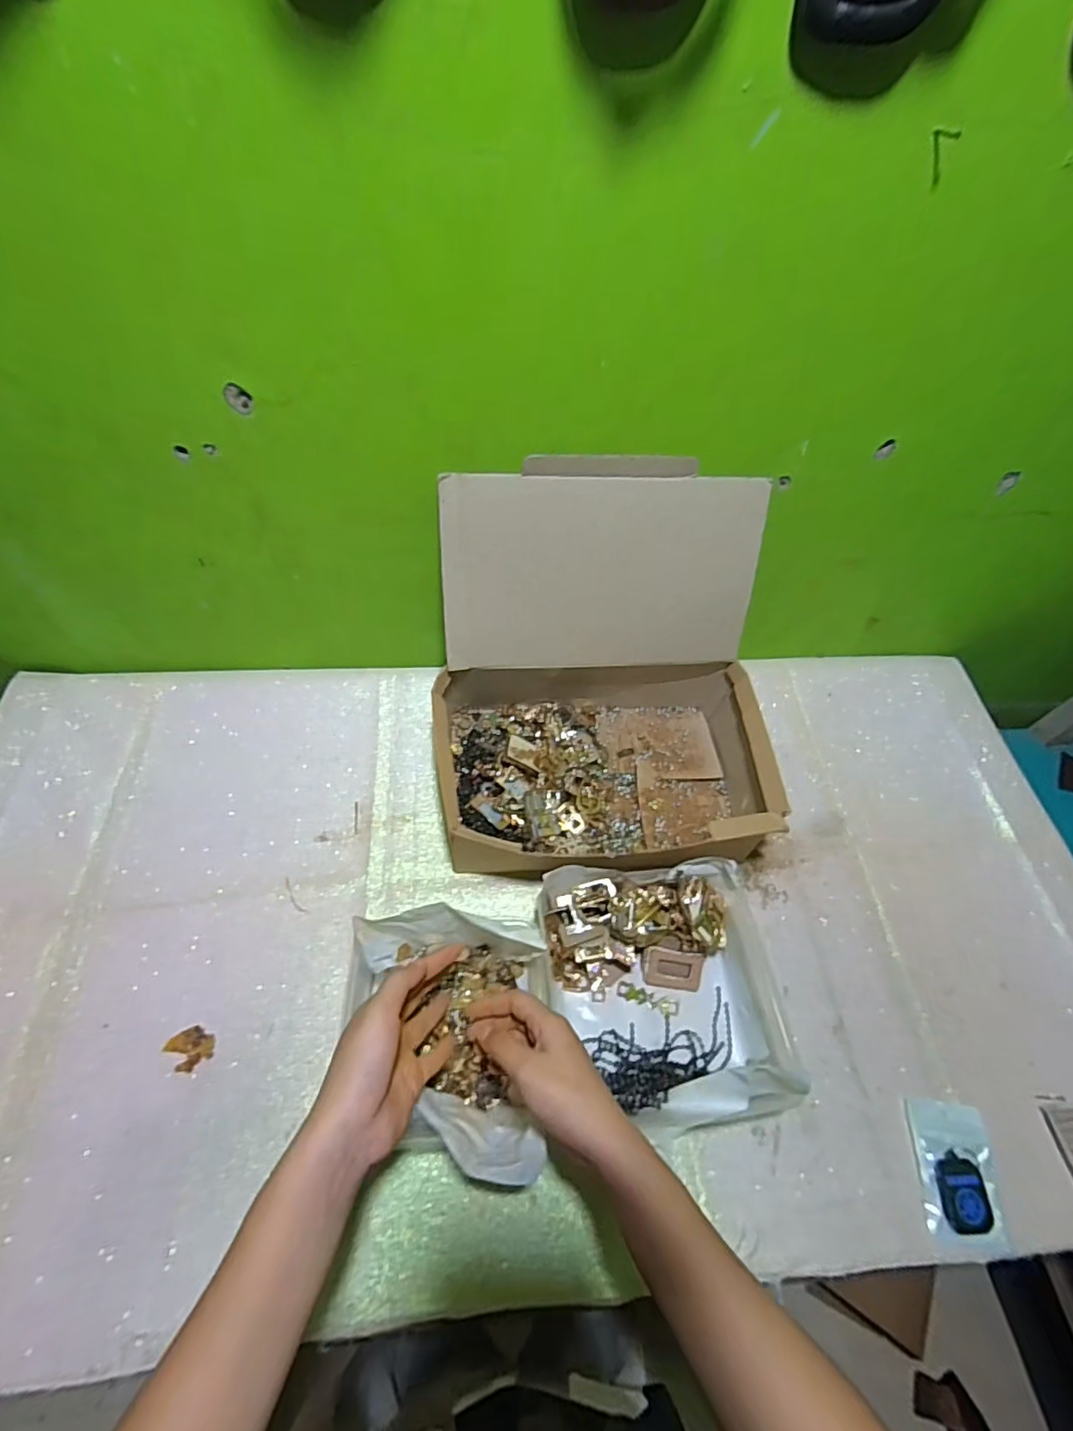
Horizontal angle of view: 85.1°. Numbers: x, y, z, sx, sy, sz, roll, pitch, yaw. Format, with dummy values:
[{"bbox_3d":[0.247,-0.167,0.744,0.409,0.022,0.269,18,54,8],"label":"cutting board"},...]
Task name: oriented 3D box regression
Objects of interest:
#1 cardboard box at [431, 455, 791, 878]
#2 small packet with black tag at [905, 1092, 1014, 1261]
[{"bbox_3d":[0.070,-0.026,0.576,0.324,0.287,0.293,-3,58,-6],"label":"cardboard box"},{"bbox_3d":[0.355,0.389,0.492,0.061,0.016,0.106,8,57,1],"label":"small packet with black tag"}]

